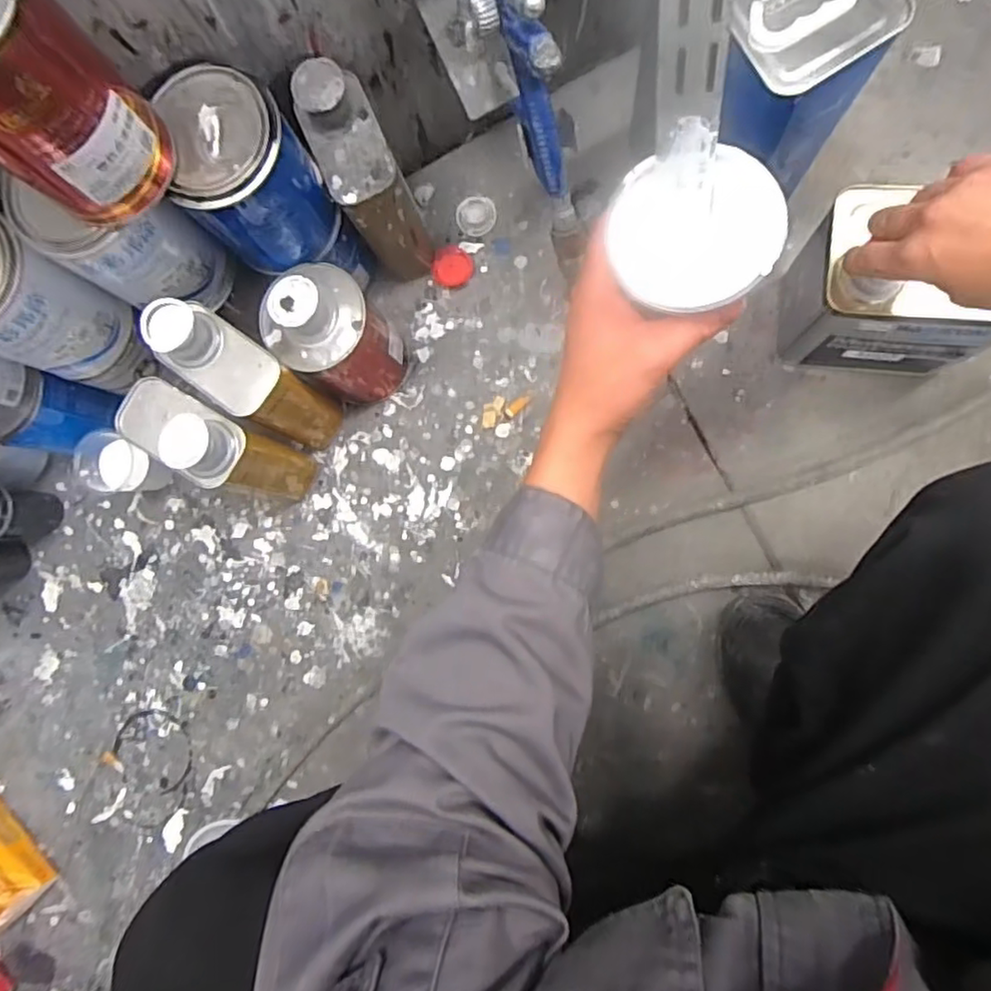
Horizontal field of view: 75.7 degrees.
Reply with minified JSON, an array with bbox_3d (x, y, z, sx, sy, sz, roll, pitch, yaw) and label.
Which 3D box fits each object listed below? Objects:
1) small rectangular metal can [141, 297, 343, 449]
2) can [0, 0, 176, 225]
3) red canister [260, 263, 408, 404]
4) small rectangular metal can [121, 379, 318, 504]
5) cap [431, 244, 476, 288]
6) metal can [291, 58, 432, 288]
[{"bbox_3d":[-0.239,-0.106,0.620,0.115,0.215,0.077,34,90,7],"label":"small rectangular metal can"},{"bbox_3d":[-0.288,-0.252,0.398,0.092,0.147,0.096,0,86,6],"label":"can"},{"bbox_3d":[-0.158,-0.155,0.628,0.099,0.180,0.097,35,90,7],"label":"red canister"},{"bbox_3d":[-0.268,-0.048,0.619,0.121,0.210,0.075,39,90,7],"label":"small rectangular metal can"},{"bbox_3d":[-0.047,-0.249,0.697,0.041,0.009,0.043,0,86,6],"label":"cap"},{"bbox_3d":[-0.118,-0.295,0.616,0.071,0.210,0.106,-25,84,4],"label":"metal can"}]

